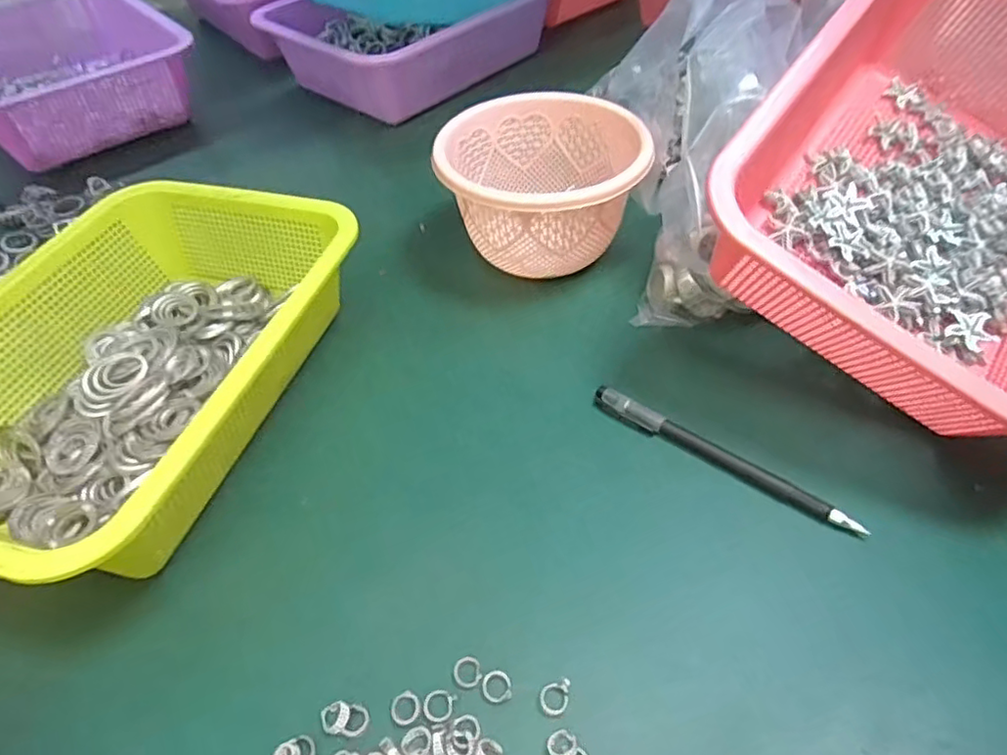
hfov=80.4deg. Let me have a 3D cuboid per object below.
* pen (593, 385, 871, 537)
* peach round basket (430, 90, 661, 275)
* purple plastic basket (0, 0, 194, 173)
[{"bbox_3d":[0.117,0.042,0.327,0.152,0.007,0.014,30,56,25],"label":"pen"},{"bbox_3d":[0.027,-0.139,0.441,0.138,0.083,0.132,-1,49,1],"label":"peach round basket"},{"bbox_3d":[-0.482,-0.328,0.635,0.274,0.078,0.214,36,59,29],"label":"purple plastic basket"}]

